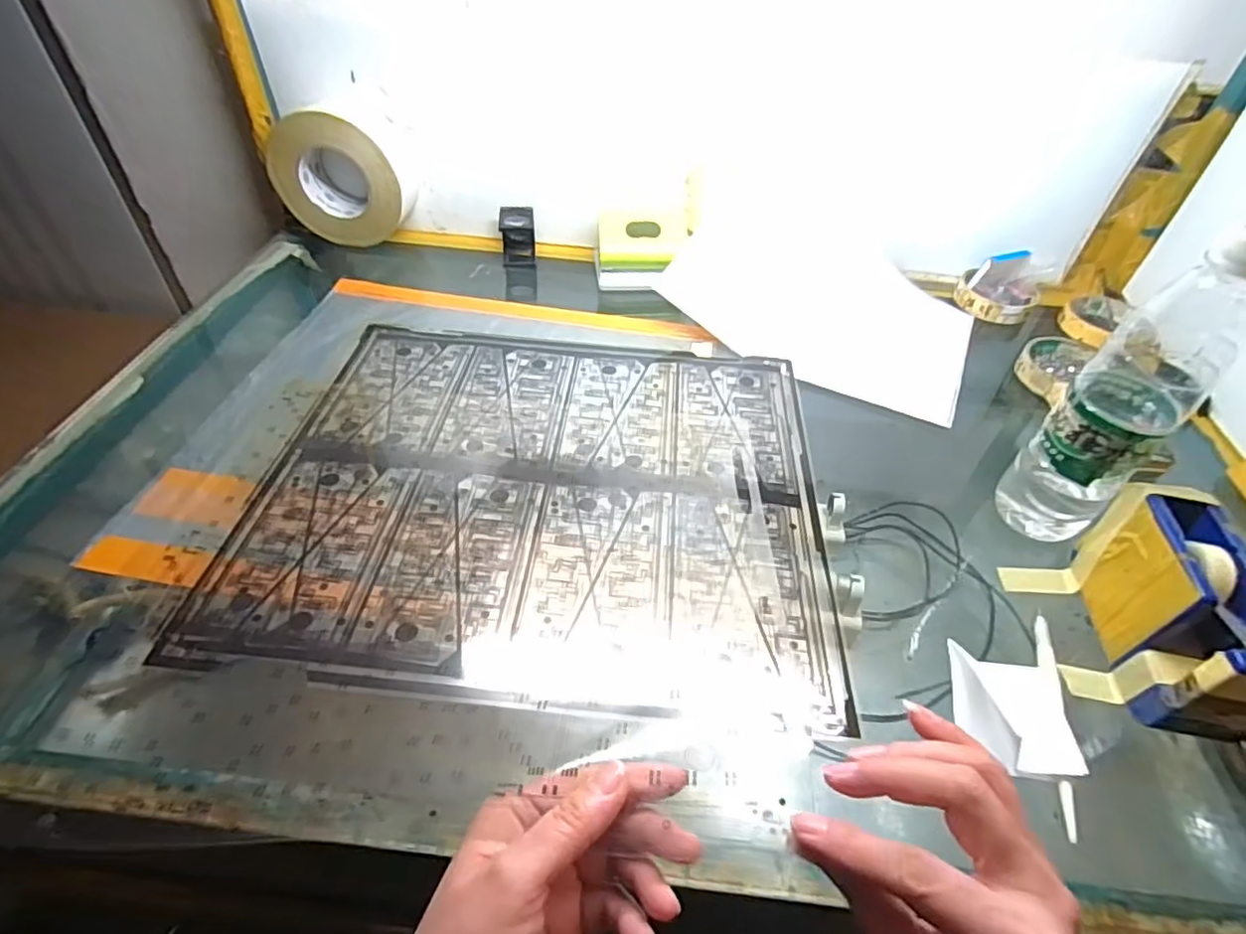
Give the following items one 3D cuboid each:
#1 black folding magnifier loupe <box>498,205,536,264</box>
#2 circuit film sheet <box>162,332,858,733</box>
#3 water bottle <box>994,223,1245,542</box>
[{"bbox_3d":[-0.123,-0.268,0.719,0.039,0.062,0.034,-3,45,-7],"label":"black folding magnifier loupe"},{"bbox_3d":[-0.056,0.007,0.473,0.406,0.009,0.353,5,44,1],"label":"circuit film sheet"},{"bbox_3d":[0.324,-0.041,0.395,0.067,0.228,0.059,-26,51,-27],"label":"water bottle"}]

